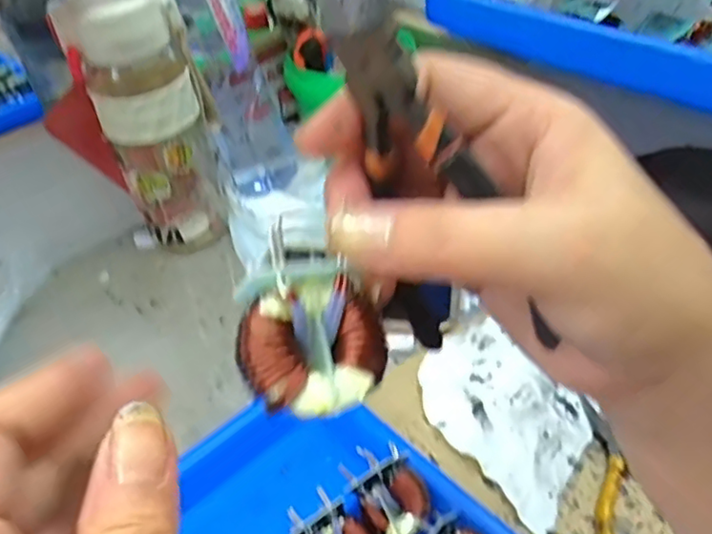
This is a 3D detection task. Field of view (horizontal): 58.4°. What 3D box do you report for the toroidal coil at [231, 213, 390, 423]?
[{"bbox_3d":[-0.016,0.019,0.179,0.042,0.020,0.049,-17,84,-21],"label":"toroidal coil"}]

